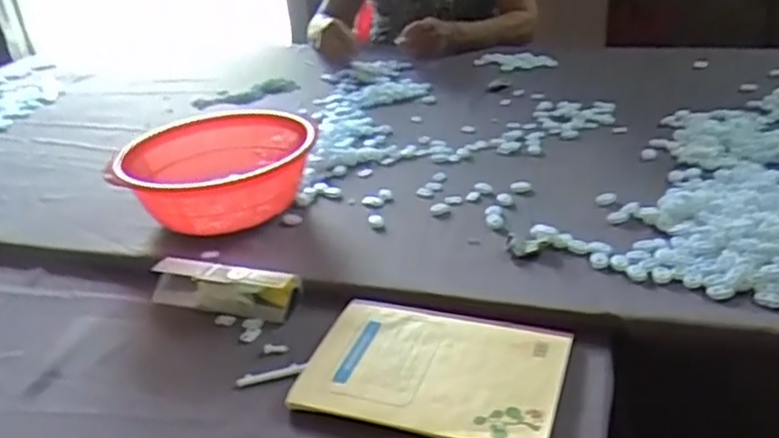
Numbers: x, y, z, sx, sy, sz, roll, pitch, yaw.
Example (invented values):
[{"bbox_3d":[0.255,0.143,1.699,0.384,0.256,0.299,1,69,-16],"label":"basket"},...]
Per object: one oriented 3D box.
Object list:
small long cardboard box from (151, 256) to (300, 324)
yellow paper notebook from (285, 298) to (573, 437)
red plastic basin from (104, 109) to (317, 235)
[{"bbox_3d":[-0.167,0.066,0.687,0.153,0.032,0.043,6,32,22],"label":"small long cardboard box"},{"bbox_3d":[0.036,0.120,0.570,0.208,0.009,0.145,5,31,20],"label":"yellow paper notebook"},{"bbox_3d":[-0.197,-0.048,0.810,0.226,0.099,0.167,-16,30,-16],"label":"red plastic basin"}]

